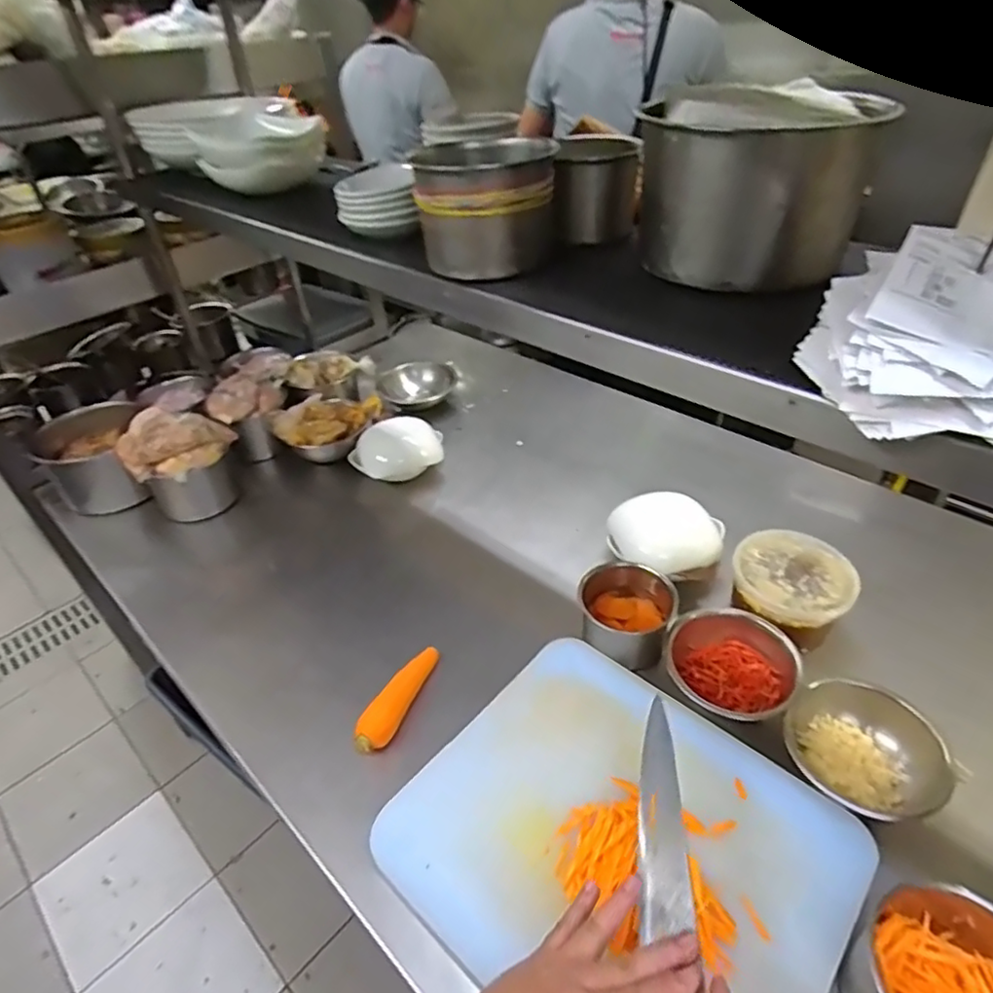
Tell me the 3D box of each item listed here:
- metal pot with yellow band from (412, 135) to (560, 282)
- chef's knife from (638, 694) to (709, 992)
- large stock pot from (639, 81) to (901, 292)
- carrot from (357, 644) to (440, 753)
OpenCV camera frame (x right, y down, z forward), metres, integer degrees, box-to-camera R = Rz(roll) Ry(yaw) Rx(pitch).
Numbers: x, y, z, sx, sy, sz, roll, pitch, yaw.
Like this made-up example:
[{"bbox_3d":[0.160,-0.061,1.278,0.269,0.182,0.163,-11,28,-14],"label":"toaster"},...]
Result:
[{"bbox_3d":[-0.010,-0.271,0.573,0.123,0.097,0.101,1,38,6],"label":"metal pot with yellow band"},{"bbox_3d":[0.126,0.322,0.442,0.039,0.026,0.401,2,33,7],"label":"chef's knife"},{"bbox_3d":[0.226,-0.267,0.527,0.167,0.131,0.152,17,42,24],"label":"large stock pot"},{"bbox_3d":[-0.115,0.240,0.756,0.036,0.035,0.162,14,41,21],"label":"carrot"}]

